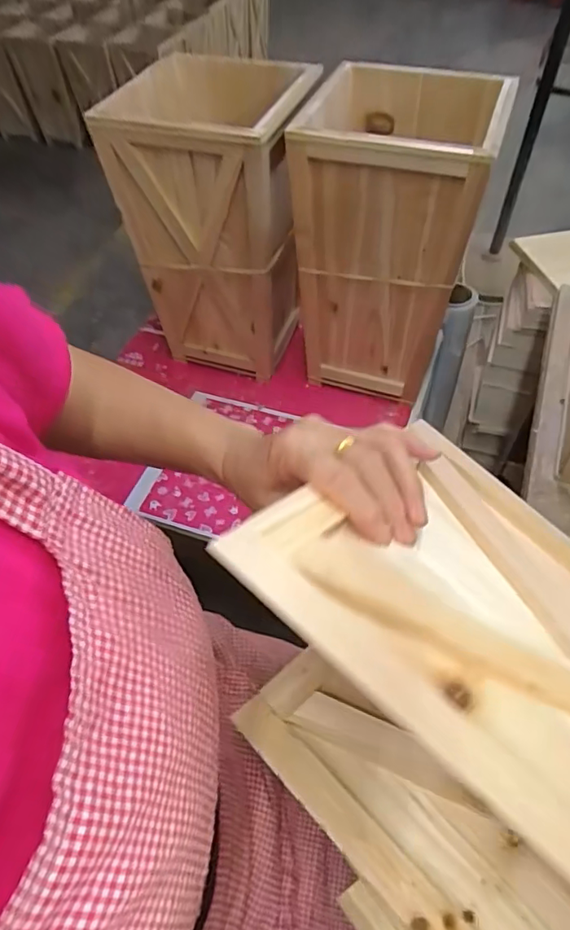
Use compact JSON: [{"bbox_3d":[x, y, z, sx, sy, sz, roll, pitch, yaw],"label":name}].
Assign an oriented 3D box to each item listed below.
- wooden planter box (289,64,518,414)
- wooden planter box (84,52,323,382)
[{"bbox_3d":[0.171,-0.359,0.876,0.254,0.404,0.255,15,54,14],"label":"wooden planter box"},{"bbox_3d":[-0.103,-0.392,0.911,0.261,0.422,0.206,13,54,12],"label":"wooden planter box"}]

